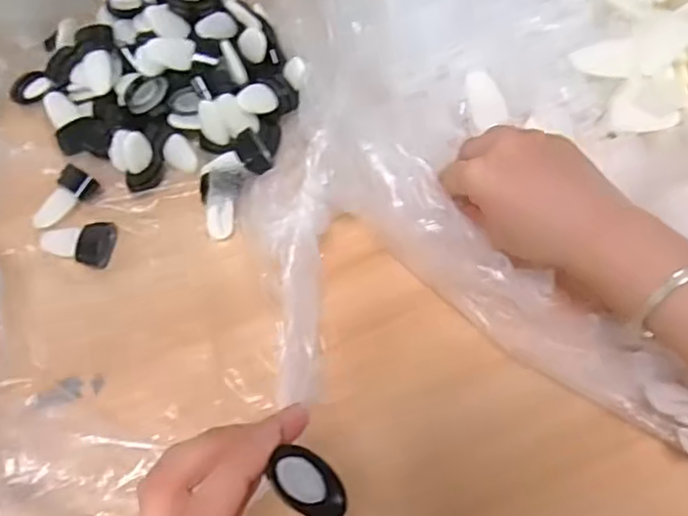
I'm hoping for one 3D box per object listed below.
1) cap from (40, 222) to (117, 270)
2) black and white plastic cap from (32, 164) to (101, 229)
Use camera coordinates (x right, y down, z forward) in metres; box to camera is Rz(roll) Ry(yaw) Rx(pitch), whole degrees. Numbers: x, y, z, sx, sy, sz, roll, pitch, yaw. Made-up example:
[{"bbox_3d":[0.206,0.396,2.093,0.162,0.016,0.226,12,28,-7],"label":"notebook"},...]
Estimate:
[{"bbox_3d":[-0.183,-0.013,0.447,0.048,0.015,0.033,10,60,8],"label":"cap"},{"bbox_3d":[-0.204,-0.043,0.469,0.023,0.013,0.052,33,66,21],"label":"black and white plastic cap"}]

